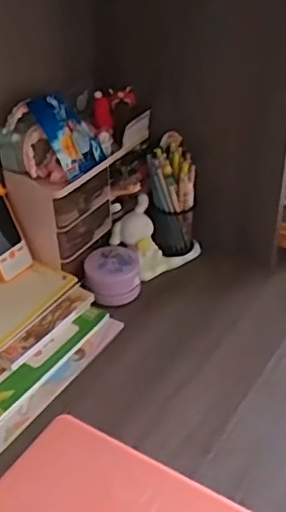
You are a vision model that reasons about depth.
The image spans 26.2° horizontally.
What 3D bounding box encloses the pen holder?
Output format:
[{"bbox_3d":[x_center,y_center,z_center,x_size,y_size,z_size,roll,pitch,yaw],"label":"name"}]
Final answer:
[{"bbox_3d":[0.045,-0.085,0.966,0.073,0.185,0.069,0,37,1],"label":"pen holder"}]

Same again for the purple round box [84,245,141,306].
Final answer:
[{"bbox_3d":[-0.045,0.030,0.919,0.078,0.054,0.084,0,37,0],"label":"purple round box"}]

